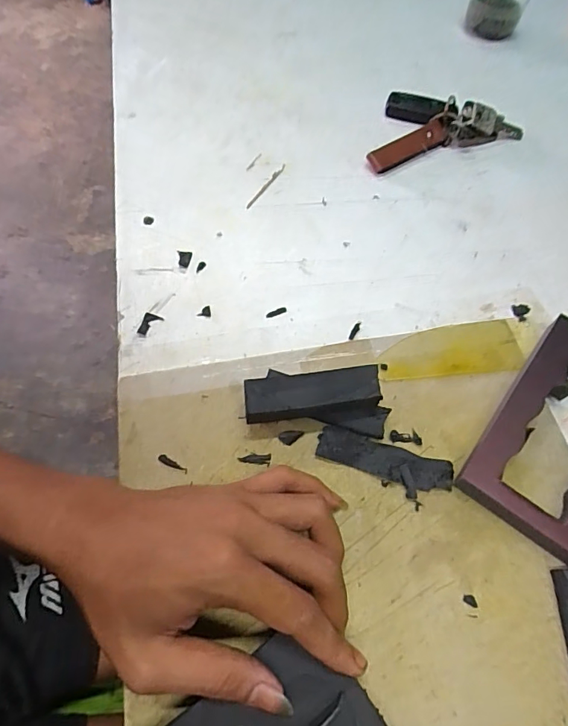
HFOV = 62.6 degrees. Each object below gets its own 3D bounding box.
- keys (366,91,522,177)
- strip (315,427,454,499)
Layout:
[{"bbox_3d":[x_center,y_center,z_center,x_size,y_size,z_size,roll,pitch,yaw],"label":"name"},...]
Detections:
[{"bbox_3d":[0.134,-0.221,0.425,0.143,0.021,0.075,-18,64,-11],"label":"keys"},{"bbox_3d":[0.061,0.062,0.288,0.082,0.005,0.025,18,63,7],"label":"strip"}]

